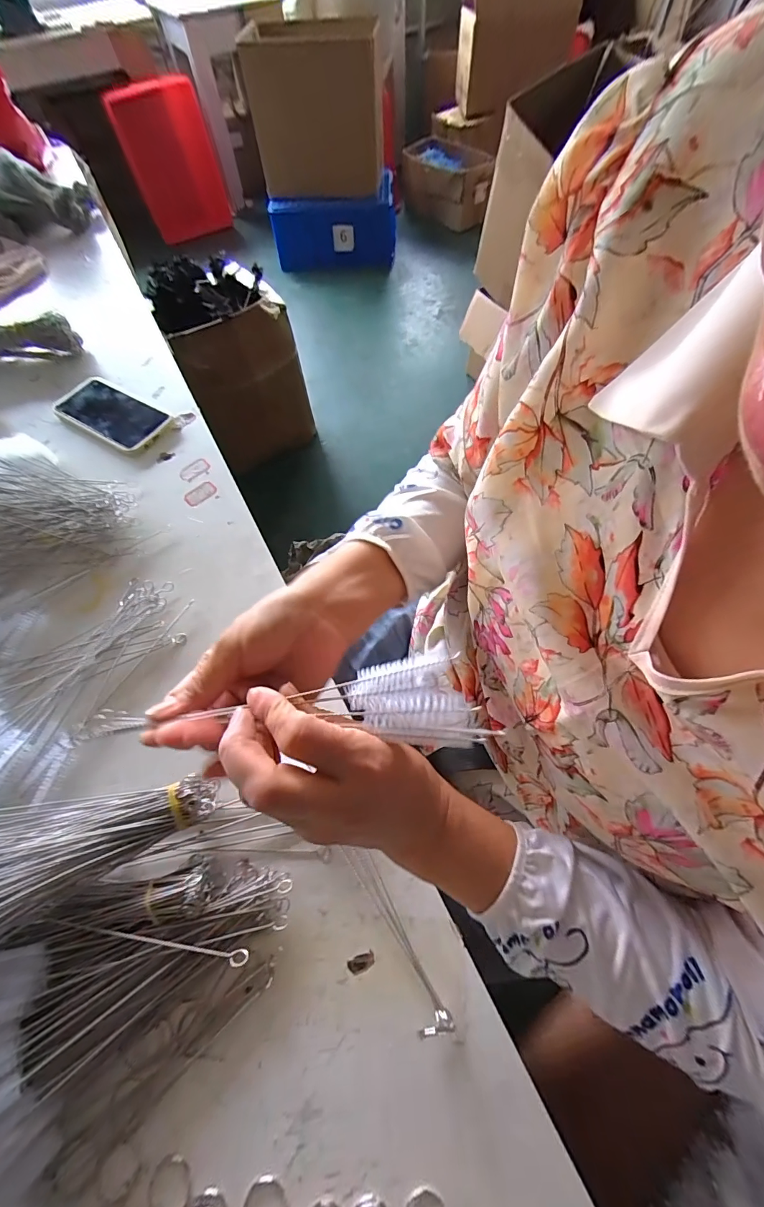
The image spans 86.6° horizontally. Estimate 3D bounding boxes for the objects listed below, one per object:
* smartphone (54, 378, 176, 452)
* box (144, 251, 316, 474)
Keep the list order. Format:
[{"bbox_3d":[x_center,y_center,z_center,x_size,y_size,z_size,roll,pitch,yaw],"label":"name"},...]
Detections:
[{"bbox_3d":[-0.357,-0.252,0.535,0.169,0.017,0.083,26,67,14],"label":"smartphone"},{"bbox_3d":[-0.458,-0.755,1.313,0.337,0.477,0.345,-32,67,-14],"label":"box"}]

